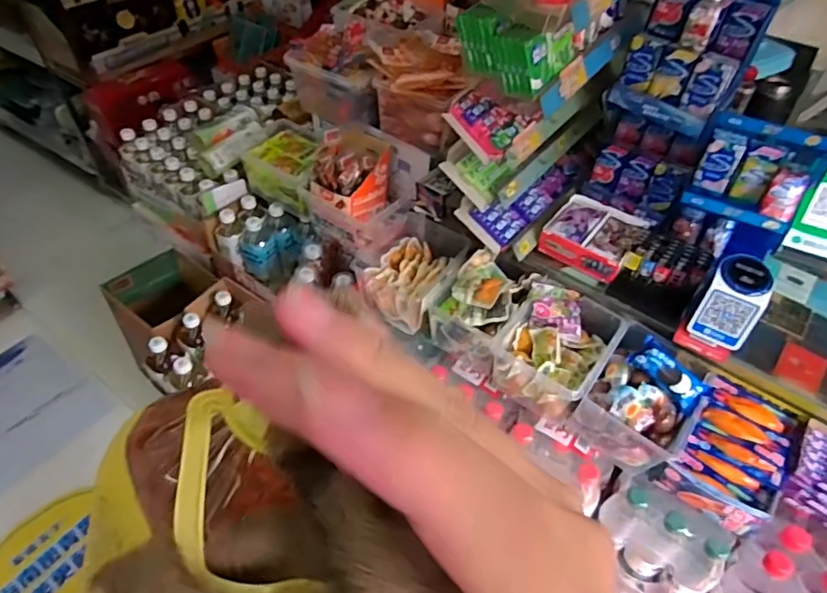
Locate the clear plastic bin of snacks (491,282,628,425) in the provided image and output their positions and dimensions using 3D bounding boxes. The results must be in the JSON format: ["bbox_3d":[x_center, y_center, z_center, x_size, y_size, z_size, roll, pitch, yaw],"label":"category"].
[{"bbox_3d":[0.247,0.082,0.926,0.163,0.142,0.196,30,54,23],"label":"clear plastic bin of snacks"}]

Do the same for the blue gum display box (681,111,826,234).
[{"bbox_3d":[0.534,-0.195,0.860,0.160,0.158,0.085,28,11,19],"label":"blue gum display box"}]

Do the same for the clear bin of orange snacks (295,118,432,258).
[{"bbox_3d":[-0.101,-0.218,1.111,0.201,0.184,0.173,33,55,25],"label":"clear bin of orange snacks"}]

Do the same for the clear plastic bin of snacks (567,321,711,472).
[{"bbox_3d":[0.371,0.157,0.877,0.152,0.122,0.205,30,54,23],"label":"clear plastic bin of snacks"}]

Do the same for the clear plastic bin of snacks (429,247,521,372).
[{"bbox_3d":[0.120,0.021,0.997,0.144,0.141,0.168,26,52,20],"label":"clear plastic bin of snacks"}]

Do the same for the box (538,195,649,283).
[{"bbox_3d":[0.328,-0.111,0.994,0.151,0.043,0.154,29,53,22],"label":"box"}]

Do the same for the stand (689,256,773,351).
[{"bbox_3d":[0.488,0.010,0.836,0.080,0.118,0.084,26,52,20],"label":"stand"}]

